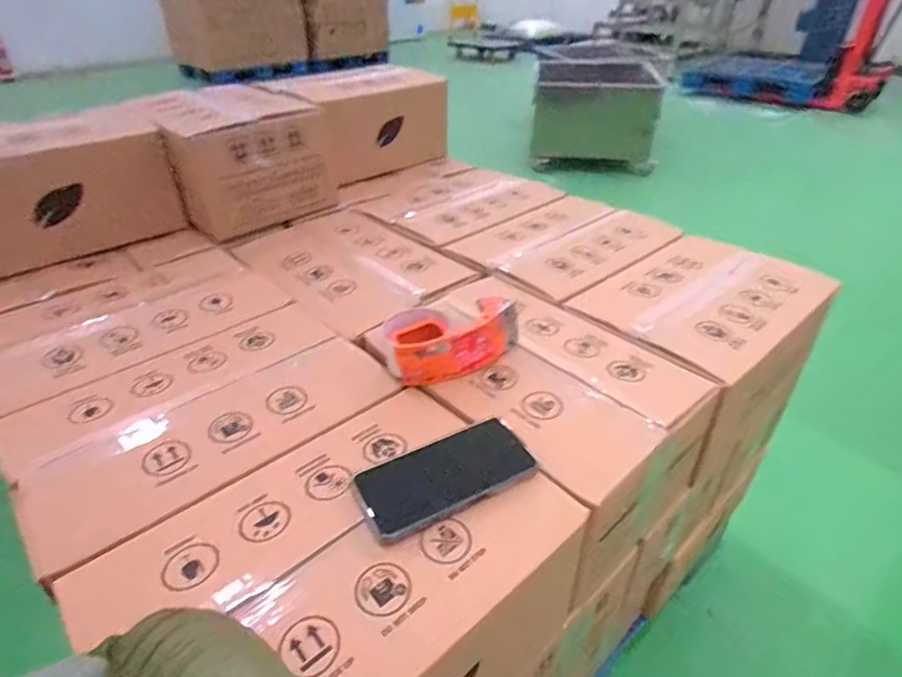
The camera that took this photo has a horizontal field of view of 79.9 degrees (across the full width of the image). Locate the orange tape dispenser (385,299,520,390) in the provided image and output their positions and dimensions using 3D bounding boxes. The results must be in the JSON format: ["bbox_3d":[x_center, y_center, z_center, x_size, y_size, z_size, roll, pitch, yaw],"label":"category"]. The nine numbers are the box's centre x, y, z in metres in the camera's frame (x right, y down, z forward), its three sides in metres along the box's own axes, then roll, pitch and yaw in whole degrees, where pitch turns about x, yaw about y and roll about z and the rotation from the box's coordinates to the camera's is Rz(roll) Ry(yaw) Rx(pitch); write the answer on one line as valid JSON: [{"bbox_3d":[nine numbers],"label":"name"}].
[{"bbox_3d":[0.001,-0.002,0.642,0.161,0.063,0.108,0,35,0],"label":"orange tape dispenser"}]

